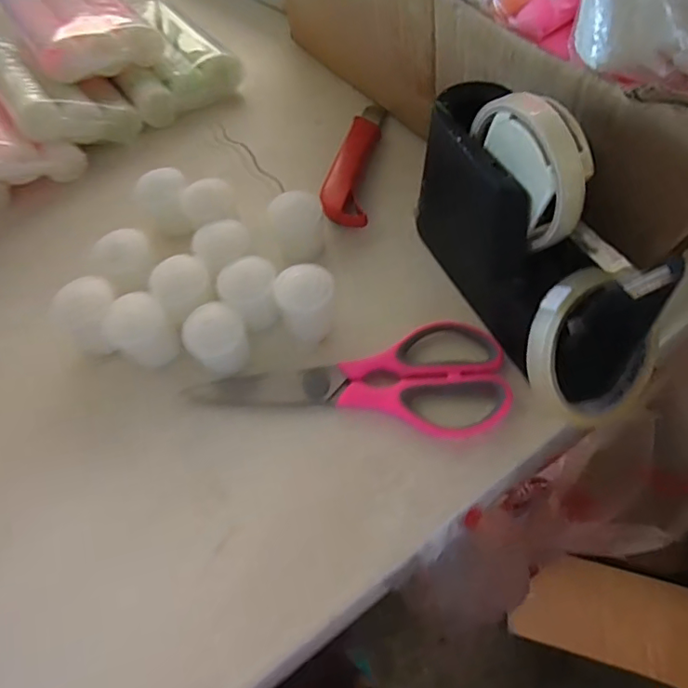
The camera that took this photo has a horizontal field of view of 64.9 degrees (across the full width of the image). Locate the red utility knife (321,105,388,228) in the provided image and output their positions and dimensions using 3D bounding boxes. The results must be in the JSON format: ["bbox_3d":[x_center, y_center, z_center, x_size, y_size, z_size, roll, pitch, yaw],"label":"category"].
[{"bbox_3d":[0.009,-0.153,0.443,0.035,0.024,0.148,6,62,6],"label":"red utility knife"}]

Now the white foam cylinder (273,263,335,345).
[{"bbox_3d":[-0.024,-0.024,0.354,0.036,0.036,0.042,-6,62,0],"label":"white foam cylinder"}]

